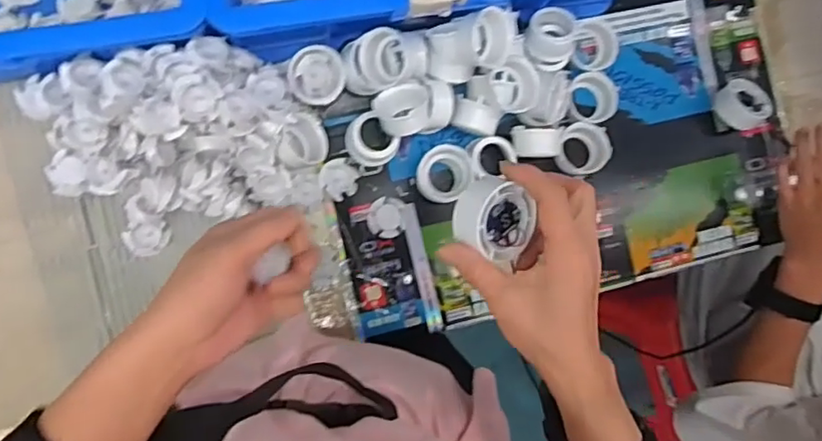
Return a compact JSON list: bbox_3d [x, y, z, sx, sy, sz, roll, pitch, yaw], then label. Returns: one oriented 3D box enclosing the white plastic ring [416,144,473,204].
[{"bbox_3d":[0.033,-0.050,0.602,0.055,0.033,0.058,-1,105,-5],"label":"white plastic ring"}]

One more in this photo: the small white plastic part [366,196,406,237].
[{"bbox_3d":[-0.024,-0.003,0.604,0.038,0.006,0.040,0,88,-9],"label":"small white plastic part"}]

